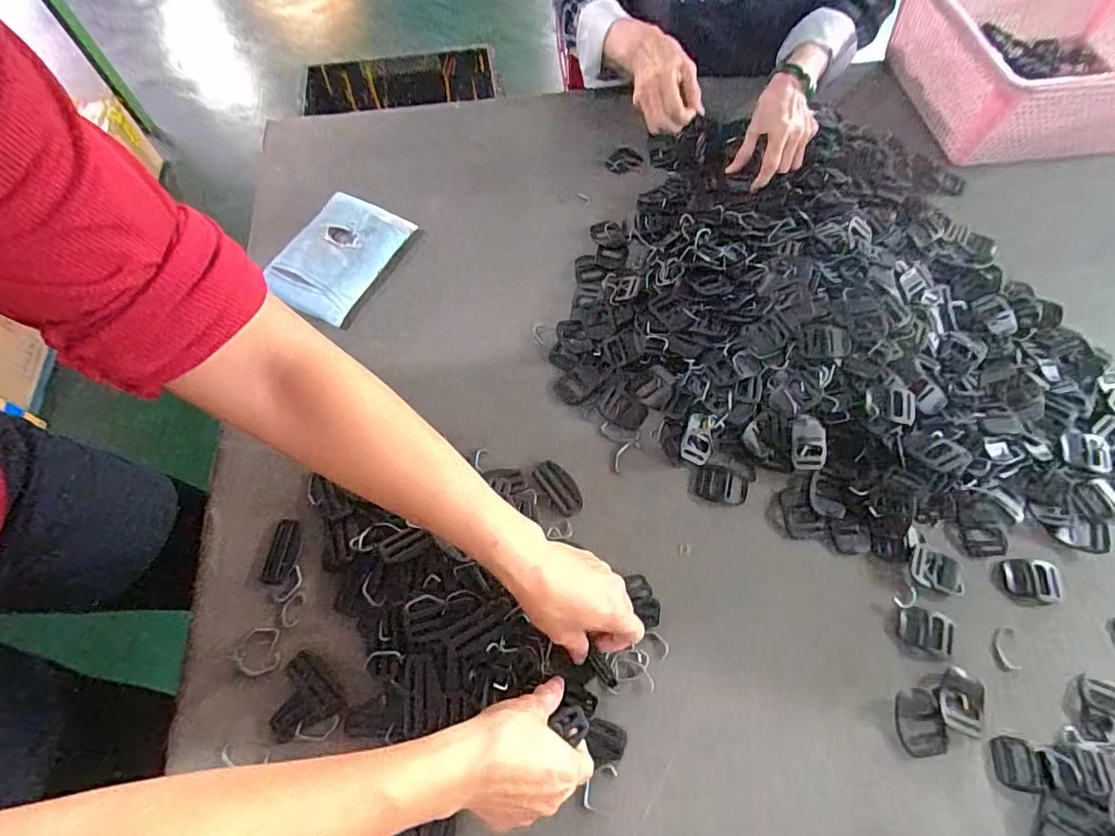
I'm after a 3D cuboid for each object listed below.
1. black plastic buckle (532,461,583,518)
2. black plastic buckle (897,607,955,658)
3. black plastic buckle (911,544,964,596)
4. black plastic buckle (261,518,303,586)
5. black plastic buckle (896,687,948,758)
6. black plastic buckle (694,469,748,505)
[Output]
[{"bbox_3d":[0.003,0.065,0.502,0.028,0.004,0.059,-32,69,-14],"label":"black plastic buckle"},{"bbox_3d":[0.314,0.180,0.447,0.044,0.004,0.033,19,66,9],"label":"black plastic buckle"},{"bbox_3d":[0.338,0.136,0.467,0.045,0.004,0.034,19,66,9],"label":"black plastic buckle"},{"bbox_3d":[-0.249,0.122,0.479,0.029,0.004,0.057,8,65,4],"label":"black plastic buckle"},{"bbox_3d":[0.288,0.242,0.417,0.037,0.004,0.045,-2,64,-1],"label":"black plastic buckle"},{"bbox_3d":[0.157,0.065,0.500,0.047,0.004,0.031,12,65,6],"label":"black plastic buckle"}]

